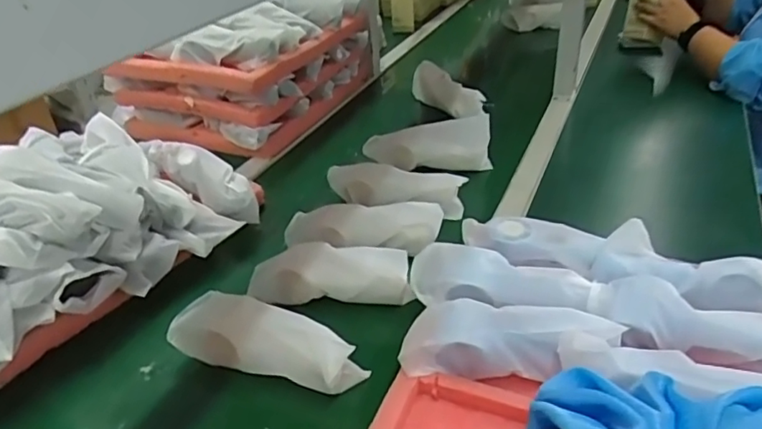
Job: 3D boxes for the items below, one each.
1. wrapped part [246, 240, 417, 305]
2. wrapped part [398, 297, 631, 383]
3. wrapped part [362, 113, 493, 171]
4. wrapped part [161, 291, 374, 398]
[{"bbox_3d":[-0.059,0.067,0.663,0.184,0.071,0.051,1,34,8],"label":"wrapped part"},{"bbox_3d":[0.120,0.113,0.536,0.193,0.052,0.064,1,34,8],"label":"wrapped part"},{"bbox_3d":[0.074,-0.115,0.924,0.200,0.078,0.041,1,34,8],"label":"wrapped part"},{"bbox_3d":[-0.124,0.129,0.581,0.208,0.063,0.069,13,37,25],"label":"wrapped part"}]

